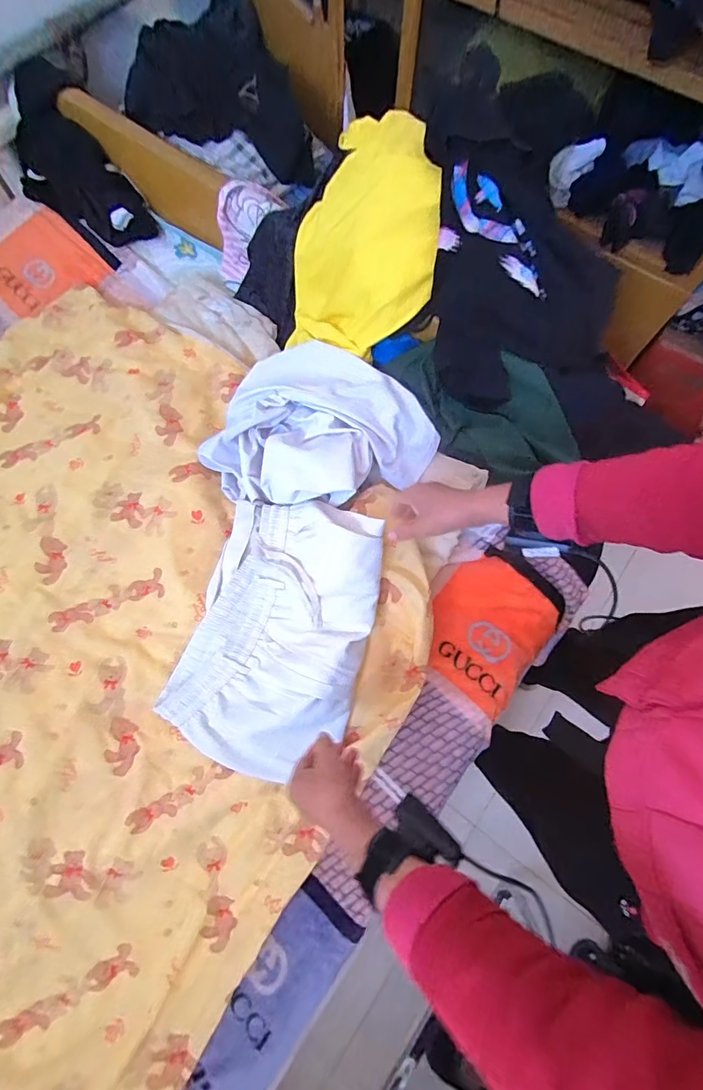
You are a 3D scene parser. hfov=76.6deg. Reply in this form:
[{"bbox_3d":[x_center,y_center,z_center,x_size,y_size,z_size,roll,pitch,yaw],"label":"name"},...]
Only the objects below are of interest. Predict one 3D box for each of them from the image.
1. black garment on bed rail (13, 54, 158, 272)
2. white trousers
[{"bbox_3d":[-0.591,-0.802,0.940,0.195,0.139,0.370,-37,97,-10],"label":"black garment on bed rail"},{"bbox_3d":[-0.101,0.135,0.670,0.249,0.048,0.407,26,91,16],"label":"white trousers"}]

